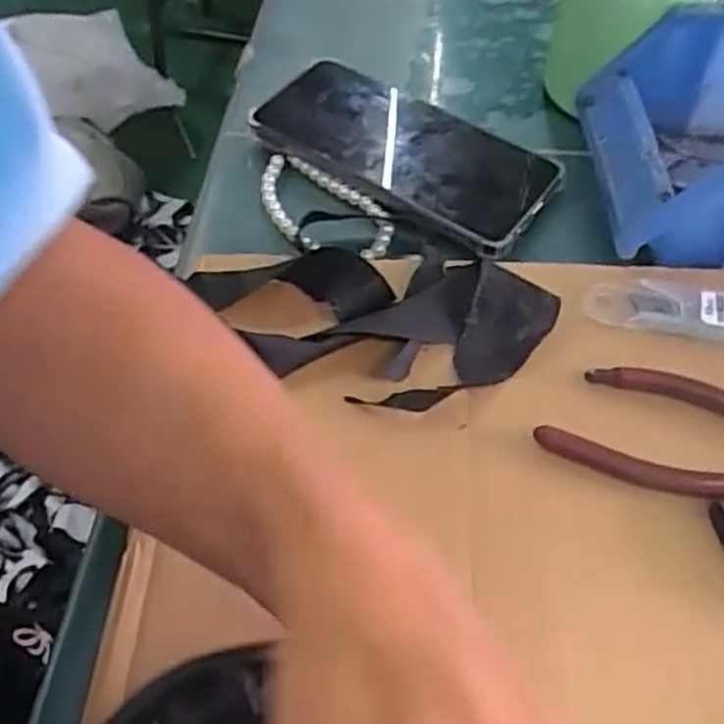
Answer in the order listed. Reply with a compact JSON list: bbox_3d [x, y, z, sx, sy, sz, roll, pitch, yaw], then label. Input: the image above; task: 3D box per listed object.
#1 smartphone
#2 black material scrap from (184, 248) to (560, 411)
[{"bbox_3d":[0.021,-0.117,0.403,0.161,0.013,0.081,29,61,19],"label":"smartphone"},{"bbox_3d":[0.006,-0.017,0.328,0.152,0.022,0.080,-4,56,-2],"label":"black material scrap"}]

